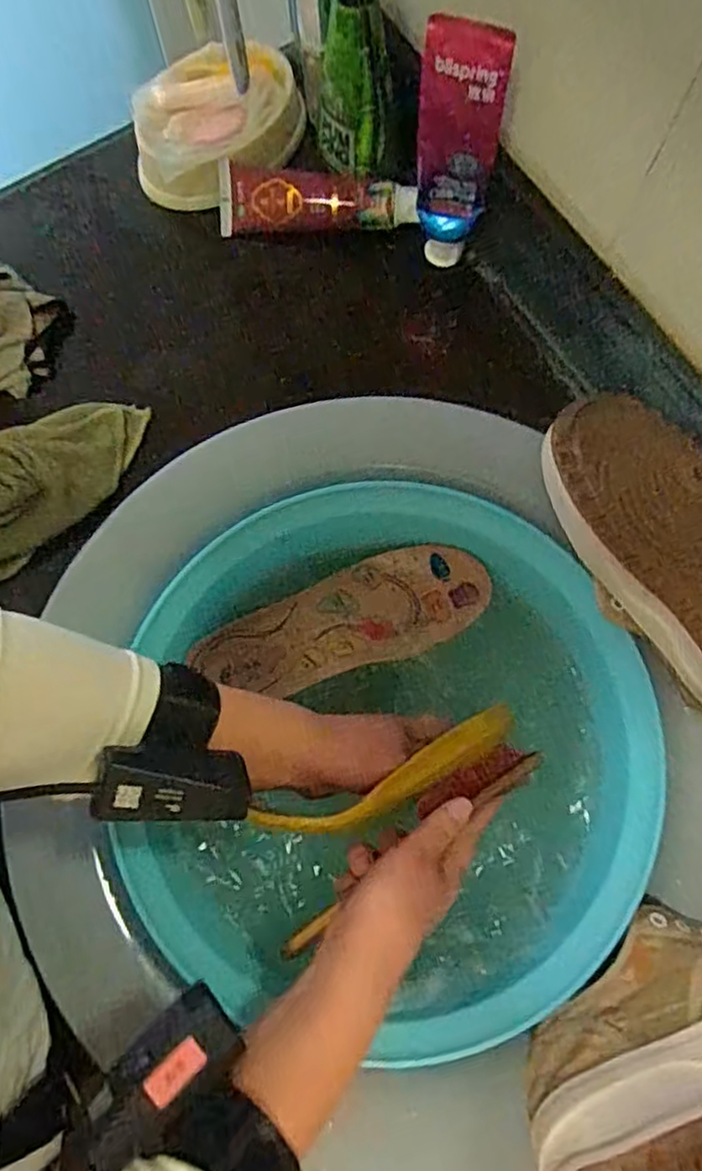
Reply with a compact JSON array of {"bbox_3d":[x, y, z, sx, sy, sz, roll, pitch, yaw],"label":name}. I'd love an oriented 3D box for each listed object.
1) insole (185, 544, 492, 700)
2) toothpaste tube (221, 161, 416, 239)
[{"bbox_3d":[-0.002,0.028,0.476,0.206,0.018,0.073,-22,81,-10],"label":"insole"},{"bbox_3d":[-0.027,-0.303,0.525,0.153,0.033,0.044,5,76,1],"label":"toothpaste tube"}]

